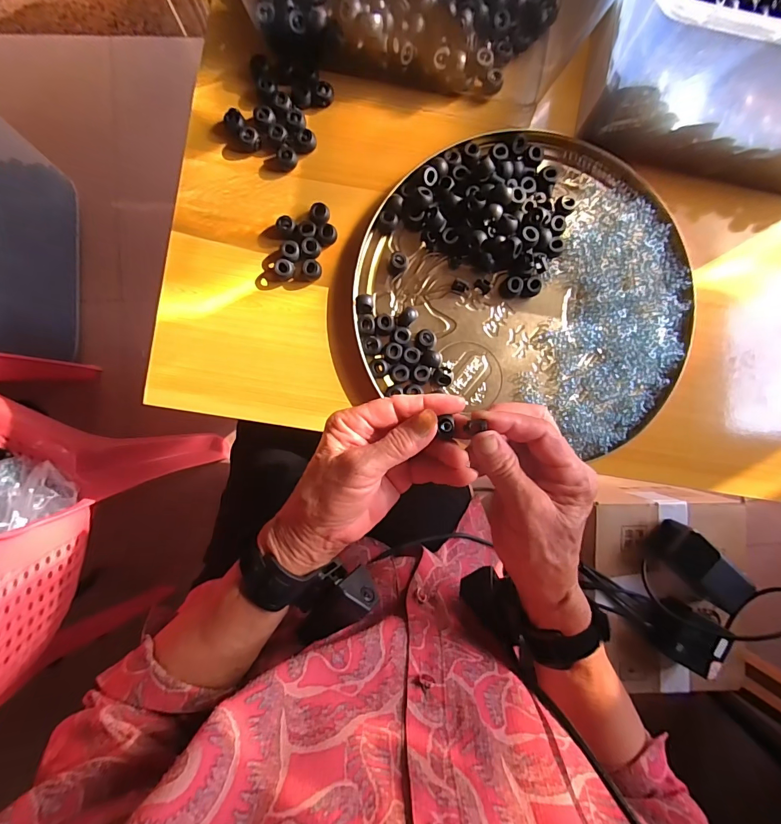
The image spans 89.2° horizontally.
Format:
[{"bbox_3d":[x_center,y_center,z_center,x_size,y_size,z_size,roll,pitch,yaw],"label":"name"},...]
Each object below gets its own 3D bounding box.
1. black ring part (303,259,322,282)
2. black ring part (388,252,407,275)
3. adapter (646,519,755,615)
[{"bbox_3d":[-0.068,-0.123,0.344,0.016,0.011,0.015,0,90,-3],"label":"black ring part"},{"bbox_3d":[0.006,-0.130,0.348,0.015,0.011,0.016,12,89,-3],"label":"black ring part"},{"bbox_3d":[0.437,0.217,0.556,0.141,0.041,0.060,38,88,-2],"label":"adapter"}]

